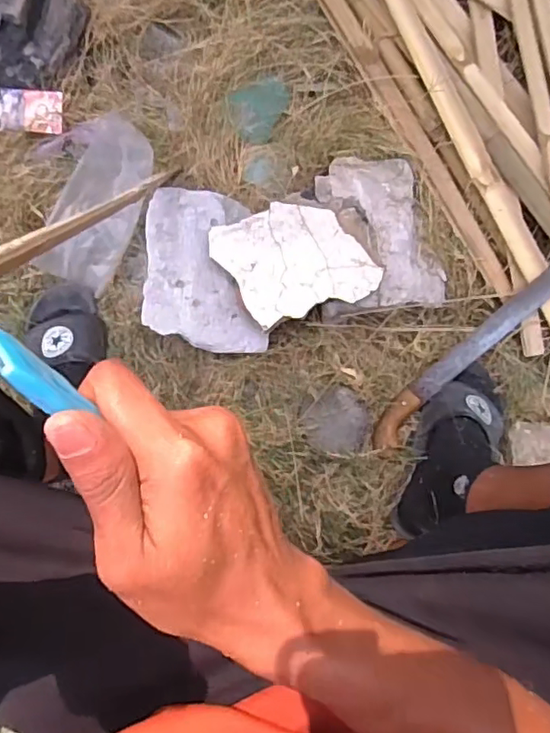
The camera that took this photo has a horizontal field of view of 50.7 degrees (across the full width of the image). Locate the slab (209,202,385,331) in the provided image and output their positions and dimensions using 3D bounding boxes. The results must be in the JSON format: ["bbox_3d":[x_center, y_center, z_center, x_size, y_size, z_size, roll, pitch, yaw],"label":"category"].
[{"bbox_3d":[0.020,-0.120,0.650,0.141,0.012,0.155,-35,86,-4],"label":"slab"}]

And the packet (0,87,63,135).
[{"bbox_3d":[-0.330,-0.333,0.751,0.106,0.011,0.054,4,85,-1],"label":"packet"}]

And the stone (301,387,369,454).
[{"bbox_3d":[0.079,0.073,0.733,0.078,0.021,0.077,0,85,-1],"label":"stone"}]

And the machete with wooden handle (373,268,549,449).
[{"bbox_3d":[0.245,-0.010,0.756,0.314,0.030,0.043,-44,87,9],"label":"machete with wooden handle"}]

